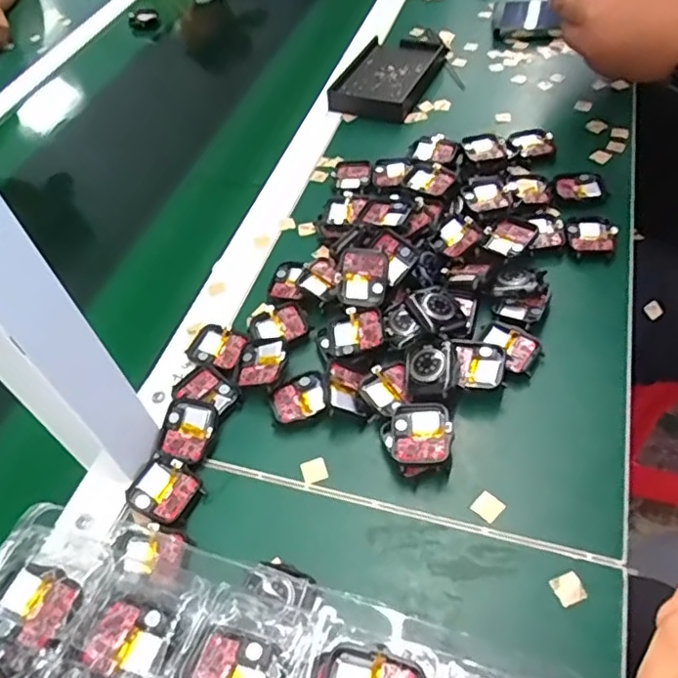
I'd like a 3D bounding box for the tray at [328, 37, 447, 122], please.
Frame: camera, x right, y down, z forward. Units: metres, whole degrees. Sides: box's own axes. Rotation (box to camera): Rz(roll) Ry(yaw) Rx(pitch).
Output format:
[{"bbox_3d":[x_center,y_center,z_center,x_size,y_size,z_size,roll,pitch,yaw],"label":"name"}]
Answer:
[{"bbox_3d":[0.059,-0.307,0.694,0.089,0.021,0.152,16,55,20],"label":"tray"}]

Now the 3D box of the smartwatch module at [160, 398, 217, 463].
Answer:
[{"bbox_3d":[-0.104,0.064,0.414,0.037,0.011,0.042,12,75,15],"label":"smartwatch module"}]

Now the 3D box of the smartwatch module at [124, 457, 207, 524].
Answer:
[{"bbox_3d":[-0.113,0.098,0.389,0.044,0.008,0.037,18,56,21],"label":"smartwatch module"}]

